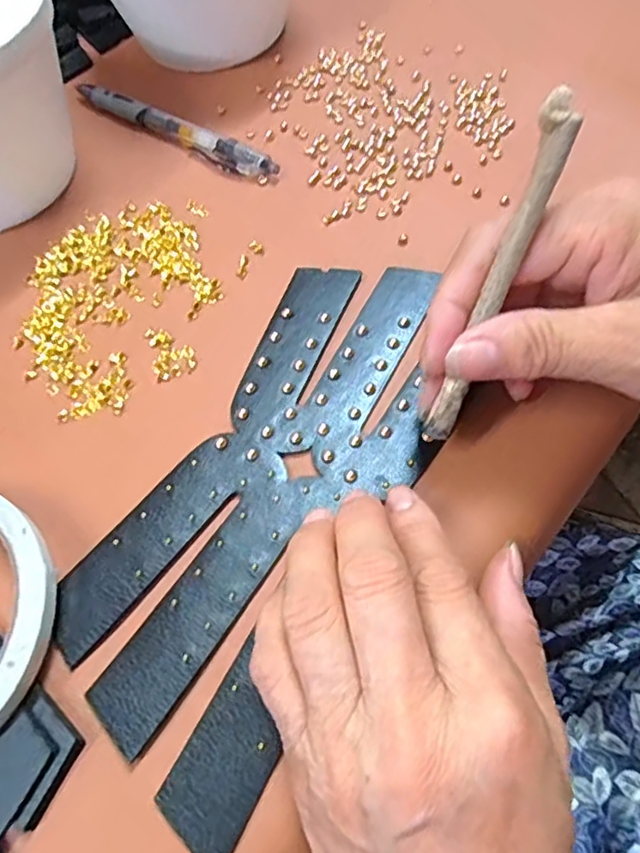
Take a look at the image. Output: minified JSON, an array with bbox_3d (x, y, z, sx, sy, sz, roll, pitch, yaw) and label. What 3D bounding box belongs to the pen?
[{"bbox_3d":[-0.080,-0.159,0.321,0.135,0.009,0.014,31,68,18],"label":"pen"}]

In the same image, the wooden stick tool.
[{"bbox_3d":[0.051,-0.041,0.178,0.010,0.103,0.005,26,31,17],"label":"wooden stick tool"}]

